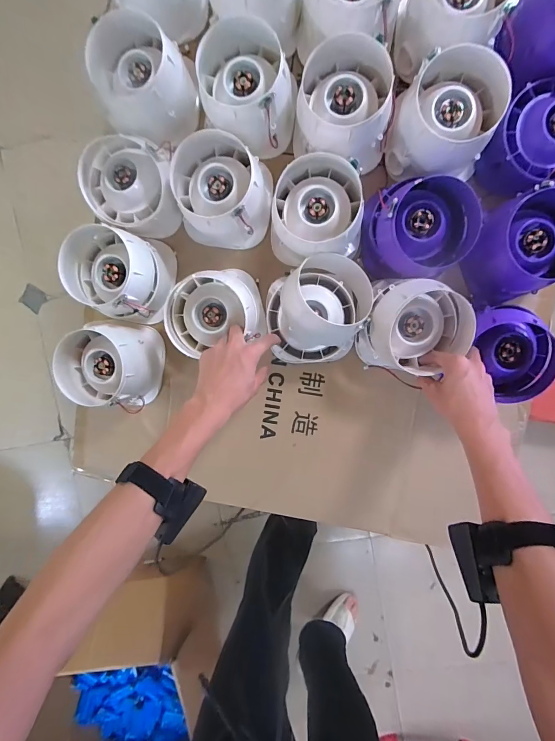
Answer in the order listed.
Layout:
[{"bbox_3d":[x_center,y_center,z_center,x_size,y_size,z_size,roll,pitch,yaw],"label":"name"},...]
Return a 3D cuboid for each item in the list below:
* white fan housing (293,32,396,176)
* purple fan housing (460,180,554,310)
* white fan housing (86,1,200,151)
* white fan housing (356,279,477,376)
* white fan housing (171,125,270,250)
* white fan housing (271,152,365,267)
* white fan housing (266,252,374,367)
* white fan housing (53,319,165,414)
[{"bbox_3d":[0.098,-0.357,0.484,0.127,0.087,0.127,0,95,4],"label":"white fan housing"},{"bbox_3d":[0.335,-0.170,0.497,0.136,0.120,0.132,-23,93,5],"label":"purple fan housing"},{"bbox_3d":[-0.199,-0.416,0.511,0.125,0.089,0.148,-44,91,6],"label":"white fan housing"},{"bbox_3d":[0.192,-0.058,0.491,0.128,0.111,0.120,0,96,4],"label":"white fan housing"},{"bbox_3d":[-0.081,-0.260,0.516,0.132,0.098,0.131,0,96,4],"label":"white fan housing"},{"bbox_3d":[0.059,-0.224,0.498,0.130,0.080,0.134,7,95,3],"label":"white fan housing"},{"bbox_3d":[0.058,-0.090,0.506,0.149,0.096,0.142,0,96,4],"label":"white fan housing"},{"bbox_3d":[-0.266,-0.007,0.557,0.140,0.084,0.139,13,95,3],"label":"white fan housing"}]

